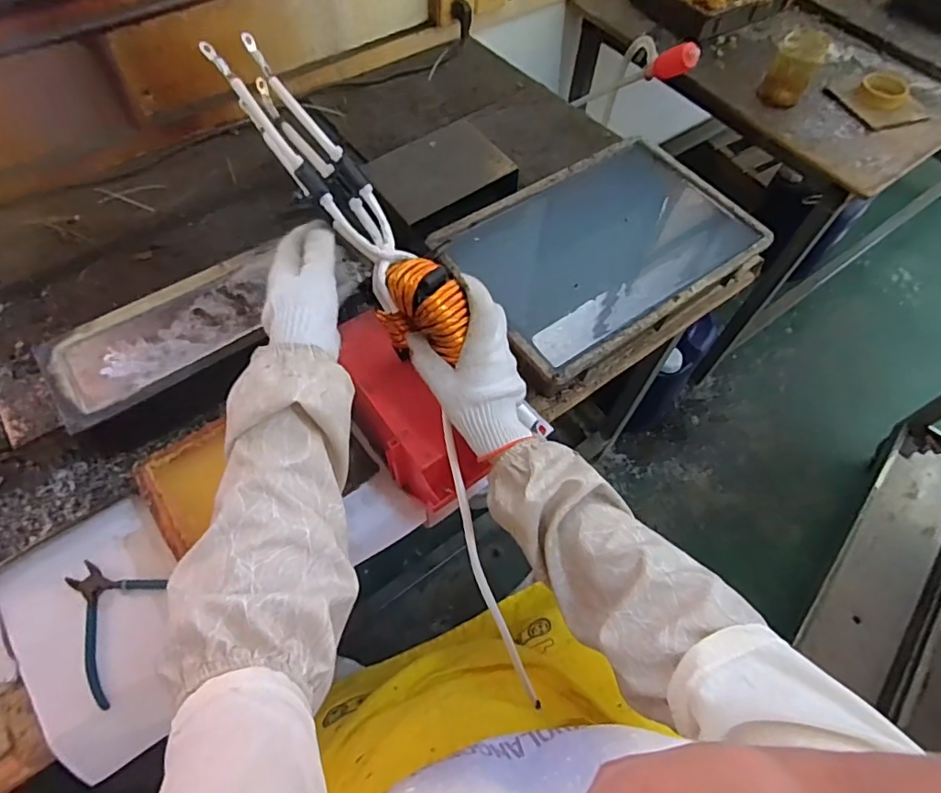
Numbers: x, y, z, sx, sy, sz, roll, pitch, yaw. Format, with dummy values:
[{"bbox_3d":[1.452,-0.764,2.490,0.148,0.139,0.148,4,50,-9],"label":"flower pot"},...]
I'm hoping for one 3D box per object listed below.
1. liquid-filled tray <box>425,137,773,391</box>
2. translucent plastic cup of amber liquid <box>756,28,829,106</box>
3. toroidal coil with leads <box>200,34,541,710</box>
[{"bbox_3d":[0.195,-0.221,0.801,0.447,0.053,0.301,-31,65,-18],"label":"liquid-filled tray"},{"bbox_3d":[0.649,-0.661,1.078,0.090,0.124,0.092,24,62,12],"label":"translucent plastic cup of amber liquid"},{"bbox_3d":[-0.048,-0.025,0.514,0.104,0.096,0.617,-26,95,-16],"label":"toroidal coil with leads"}]

